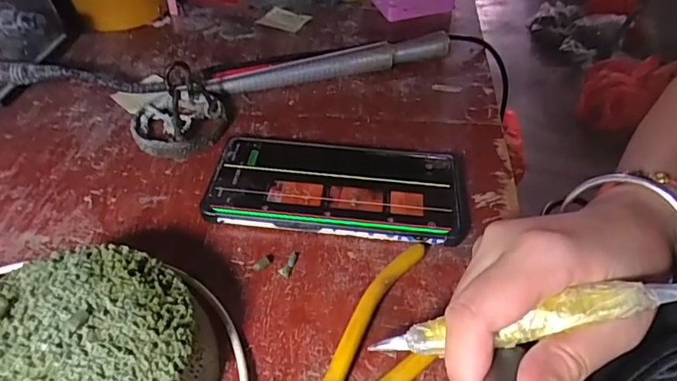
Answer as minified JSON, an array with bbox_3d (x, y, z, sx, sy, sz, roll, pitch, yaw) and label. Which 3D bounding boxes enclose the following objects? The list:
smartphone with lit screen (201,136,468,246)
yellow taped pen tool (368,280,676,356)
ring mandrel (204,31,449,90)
[{"bbox_3d":[0.001,-0.004,0.320,0.164,0.013,0.078,4,46,3],"label":"smartphone with lit screen"},{"bbox_3d":[0.084,0.054,0.201,0.147,0.008,0.013,-17,42,19],"label":"yellow taped pen tool"},{"bbox_3d":[-0.002,-0.109,0.411,0.212,0.018,0.022,-14,48,-15],"label":"ring mandrel"}]

